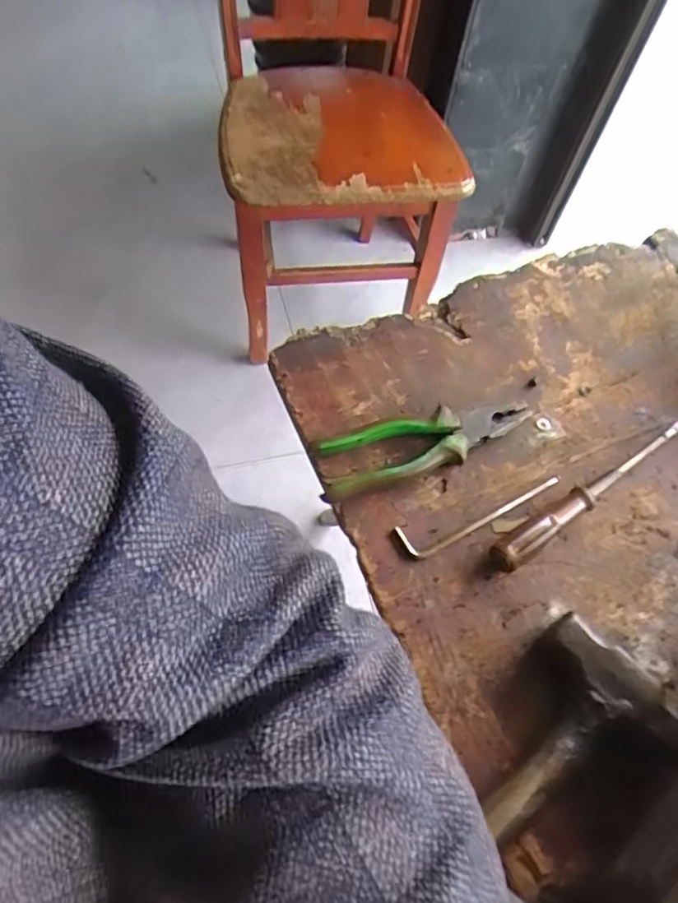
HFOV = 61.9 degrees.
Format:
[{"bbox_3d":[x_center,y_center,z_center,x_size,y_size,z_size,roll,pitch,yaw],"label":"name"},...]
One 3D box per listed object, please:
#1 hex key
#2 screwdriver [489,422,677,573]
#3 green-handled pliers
[{"bbox_3d":[0.119,0.053,0.464,0.152,0.005,0.029,-17,64,-13],"label":"hex key"},{"bbox_3d":[0.211,0.029,0.466,0.221,0.025,0.023,-31,67,-20],"label":"screwdriver"},{"bbox_3d":[0.075,-0.006,0.480,0.189,0.024,0.049,-14,63,-12],"label":"green-handled pliers"}]

